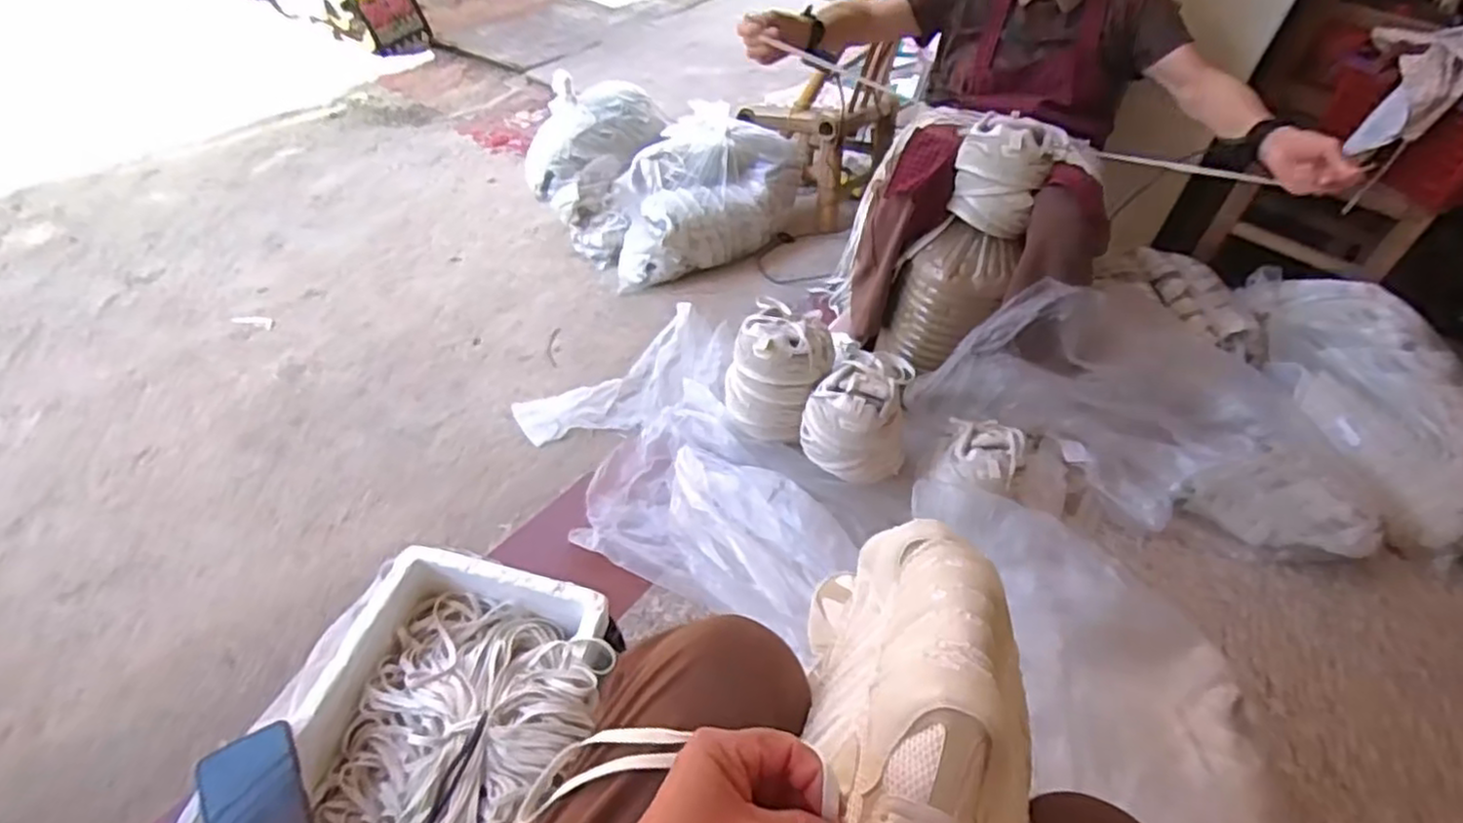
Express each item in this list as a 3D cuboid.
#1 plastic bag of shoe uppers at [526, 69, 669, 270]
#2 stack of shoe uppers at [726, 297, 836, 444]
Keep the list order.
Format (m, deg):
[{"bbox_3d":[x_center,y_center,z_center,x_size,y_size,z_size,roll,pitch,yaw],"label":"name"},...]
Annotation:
[{"bbox_3d":[-0.324,-0.590,1.737,0.253,0.303,0.333,18,46,10],"label":"plastic bag of shoe uppers"},{"bbox_3d":[0.075,-0.052,1.177,0.162,0.238,0.139,8,45,1],"label":"stack of shoe uppers"}]

